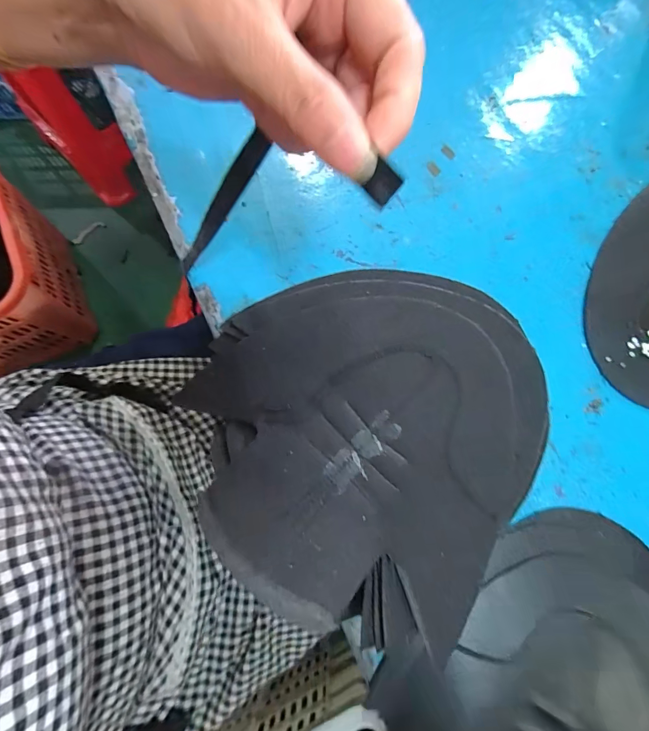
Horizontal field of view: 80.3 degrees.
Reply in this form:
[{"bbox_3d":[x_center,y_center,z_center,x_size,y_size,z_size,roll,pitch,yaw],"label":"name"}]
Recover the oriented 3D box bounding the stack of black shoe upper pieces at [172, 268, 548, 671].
[{"bbox_3d":[0.023,0.026,0.210,0.189,0.039,0.193,32,81,9],"label":"stack of black shoe upper pieces"}]

